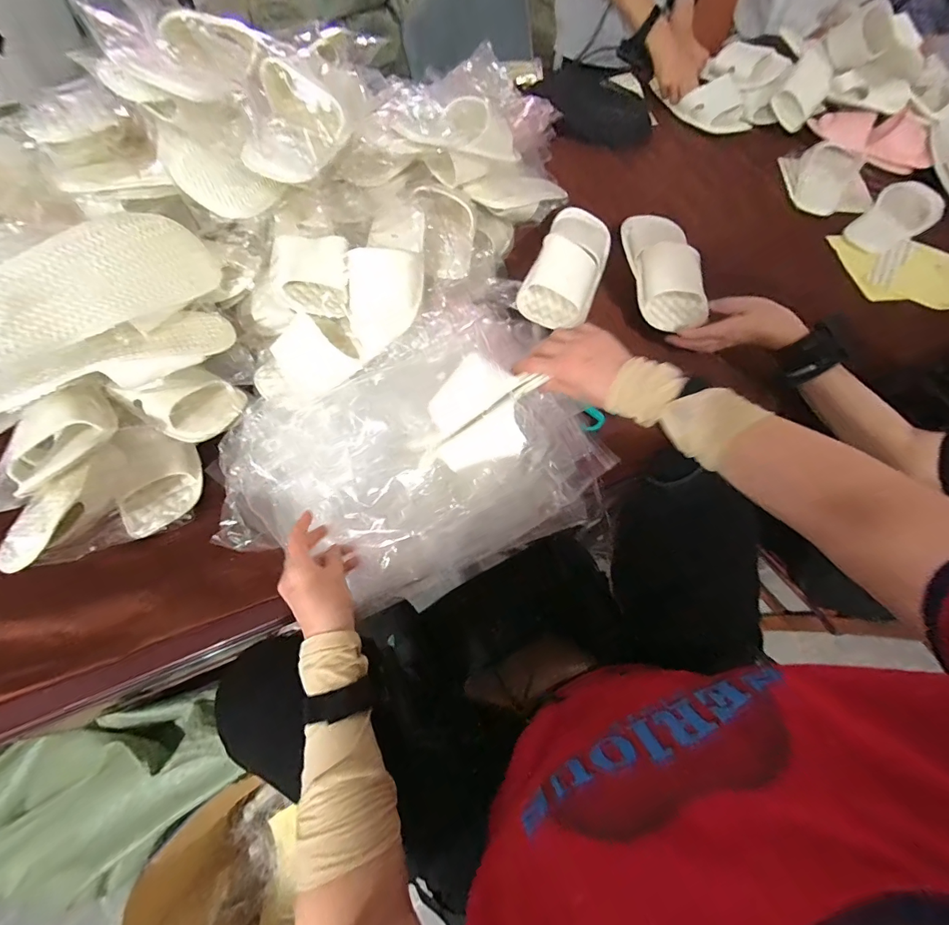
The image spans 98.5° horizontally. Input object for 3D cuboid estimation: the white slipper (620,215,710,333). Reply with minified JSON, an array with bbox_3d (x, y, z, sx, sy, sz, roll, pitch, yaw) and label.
[{"bbox_3d":[0.328,-0.339,0.699,0.102,0.061,0.266,1,66,0],"label":"white slipper"}]

